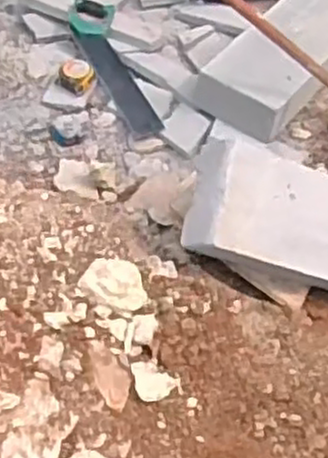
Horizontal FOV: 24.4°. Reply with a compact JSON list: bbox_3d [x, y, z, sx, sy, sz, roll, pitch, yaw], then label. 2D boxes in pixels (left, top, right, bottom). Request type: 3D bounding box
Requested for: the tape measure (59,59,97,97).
[{"bbox_3d":[-0.210,-0.368,1.841,0.082,0.053,0.079,-2,54,2],"label":"tape measure"}]

